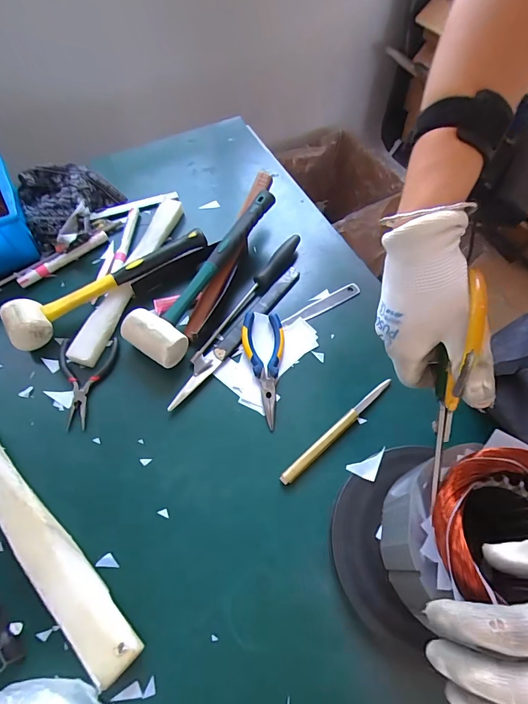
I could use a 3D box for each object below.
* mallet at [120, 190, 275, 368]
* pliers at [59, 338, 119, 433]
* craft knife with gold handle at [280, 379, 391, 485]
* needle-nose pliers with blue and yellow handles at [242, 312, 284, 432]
[{"bbox_3d":[-0.080,-0.118,0.518,0.081,0.067,0.295,24,64,13],"label":"mallet"},{"bbox_3d":[-0.230,0.035,0.470,0.076,0.008,0.121,-2,62,0],"label":"pliers"},{"bbox_3d":[0.088,0.090,0.442,0.179,0.007,0.015,-39,68,-19],"label":"craft knife with gold handle"},{"bbox_3d":[0.001,0.017,0.474,0.052,0.019,0.148,-3,62,-1],"label":"needle-nose pliers with blue and yellow handles"}]

